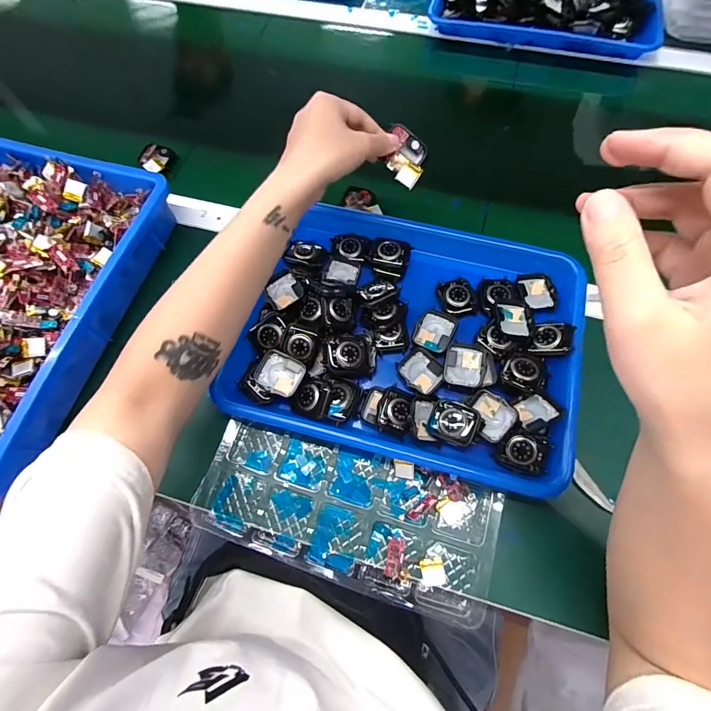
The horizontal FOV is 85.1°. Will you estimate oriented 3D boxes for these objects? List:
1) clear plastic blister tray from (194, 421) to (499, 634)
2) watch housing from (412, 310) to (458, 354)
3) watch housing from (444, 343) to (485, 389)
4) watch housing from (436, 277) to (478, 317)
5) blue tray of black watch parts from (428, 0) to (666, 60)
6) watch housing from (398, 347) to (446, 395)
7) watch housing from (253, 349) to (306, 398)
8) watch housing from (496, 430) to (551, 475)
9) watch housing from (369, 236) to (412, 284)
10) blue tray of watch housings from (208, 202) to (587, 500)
[{"bbox_3d":[-0.010,0.138,0.348,0.258,0.018,0.106,15,69,8],"label":"clear plastic blister tray"},{"bbox_3d":[0.079,-0.024,0.387,0.036,0.010,0.041,23,71,11],"label":"watch housing"},{"bbox_3d":[0.103,0.010,0.362,0.035,0.007,0.041,11,69,7],"label":"watch housing"},{"bbox_3d":[0.105,-0.062,0.396,0.034,0.012,0.041,-19,68,-6],"label":"watch housing"},{"bbox_3d":[0.293,-0.561,0.593,0.326,0.050,0.248,18,70,9],"label":"blue tray of black watch parts"},{"bbox_3d":[0.063,0.015,0.372,0.037,0.008,0.042,-41,72,-13],"label":"watch housing"},{"bbox_3d":[-0.070,0.017,0.360,0.043,0.008,0.037,20,70,10],"label":"watch housing"},{"bbox_3d":[0.145,0.084,0.334,0.039,0.016,0.031,17,69,9],"label":"watch housing"},{"bbox_3d":[0.035,-0.102,0.412,0.041,0.020,0.046,15,69,8],"label":"watch housing"},{"bbox_3d":[0.056,-0.030,0.392,0.318,0.045,0.265,14,69,8],"label":"blue tray of watch housings"}]

